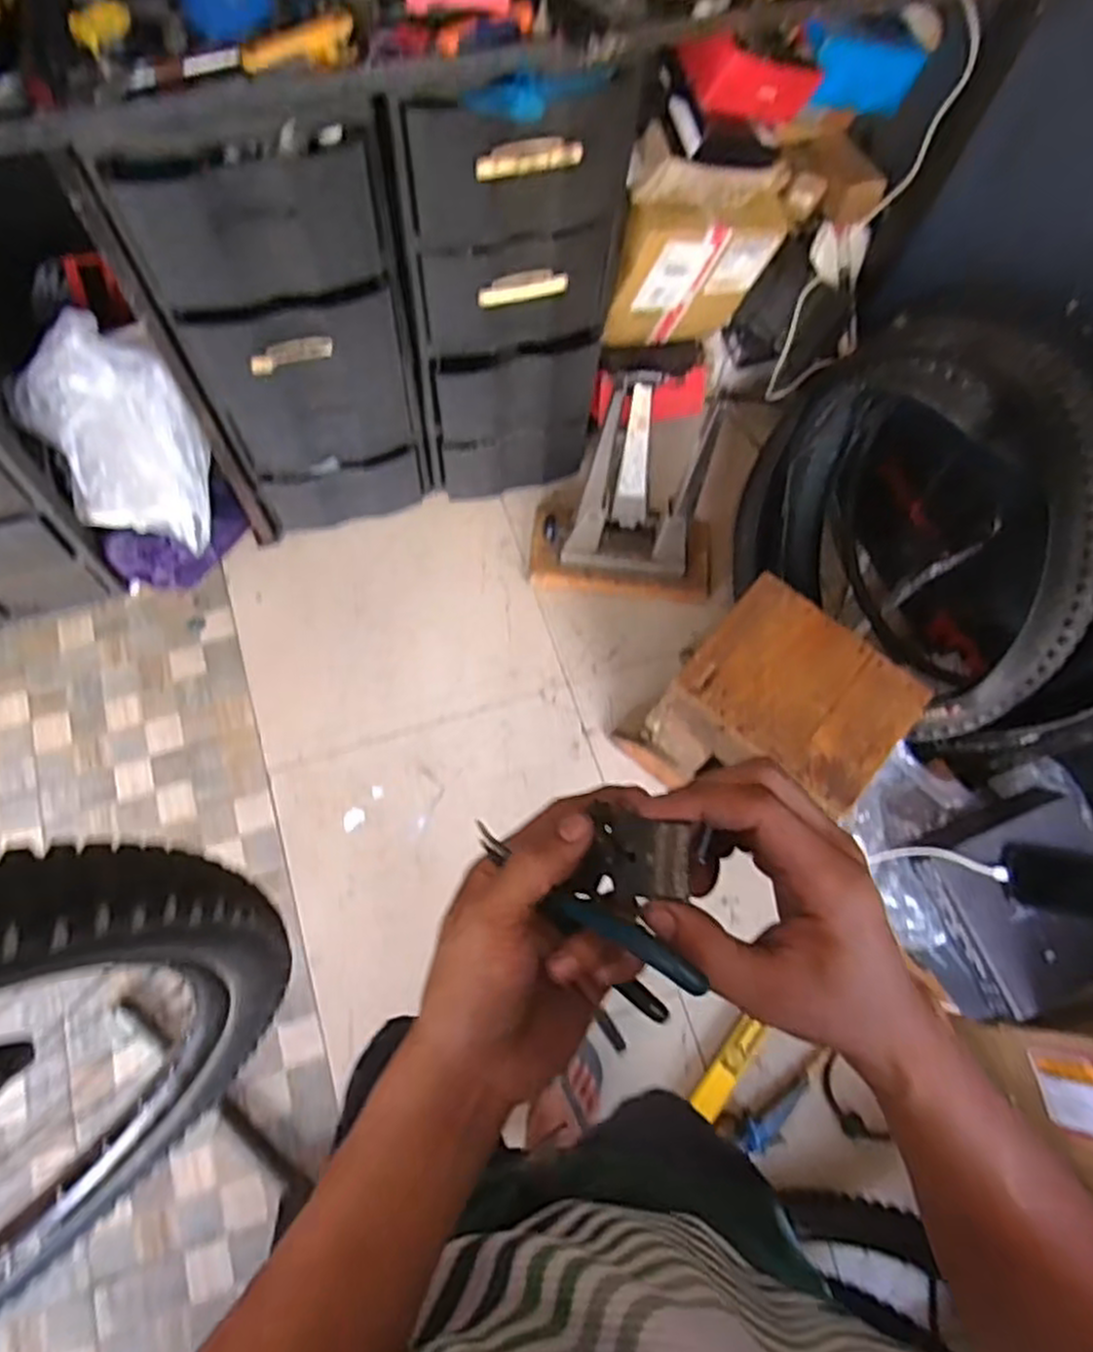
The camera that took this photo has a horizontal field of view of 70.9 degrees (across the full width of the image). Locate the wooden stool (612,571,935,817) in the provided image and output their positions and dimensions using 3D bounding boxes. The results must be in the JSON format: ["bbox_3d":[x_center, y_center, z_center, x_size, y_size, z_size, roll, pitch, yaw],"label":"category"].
[{"bbox_3d":[0.359,0.084,1.312,0.326,0.408,0.265,42,73,12],"label":"wooden stool"}]

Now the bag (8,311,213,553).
[{"bbox_3d":[-0.695,-0.387,1.252,0.228,0.355,0.275,-40,76,-16],"label":"bag"}]

